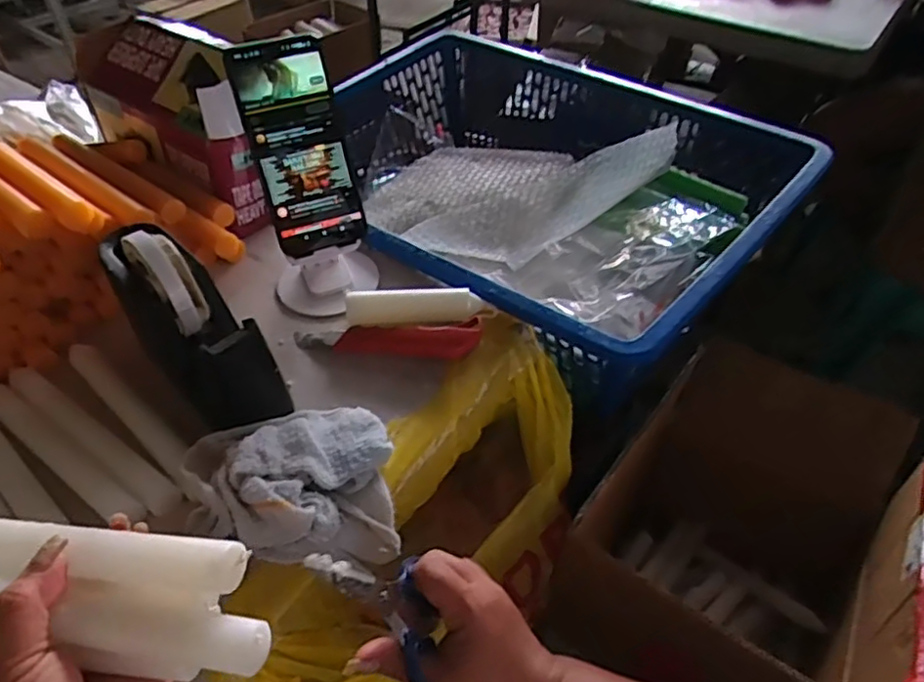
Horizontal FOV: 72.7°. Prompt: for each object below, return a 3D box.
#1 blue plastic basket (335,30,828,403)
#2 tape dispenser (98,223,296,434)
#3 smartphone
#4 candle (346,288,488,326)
[{"bbox_3d":[0.064,-0.185,0.756,0.570,0.133,0.415,35,57,29],"label":"blue plastic basket"},{"bbox_3d":[-0.206,-0.017,0.469,0.062,0.123,0.168,-36,56,-28],"label":"tape dispenser"},{"bbox_3d":[-0.130,-0.153,0.506,0.074,0.162,0.009,-19,23,-16],"label":"smartphone"},{"bbox_3d":[-0.041,-0.029,0.548,0.116,0.023,0.028,-4,47,-2],"label":"candle"}]

